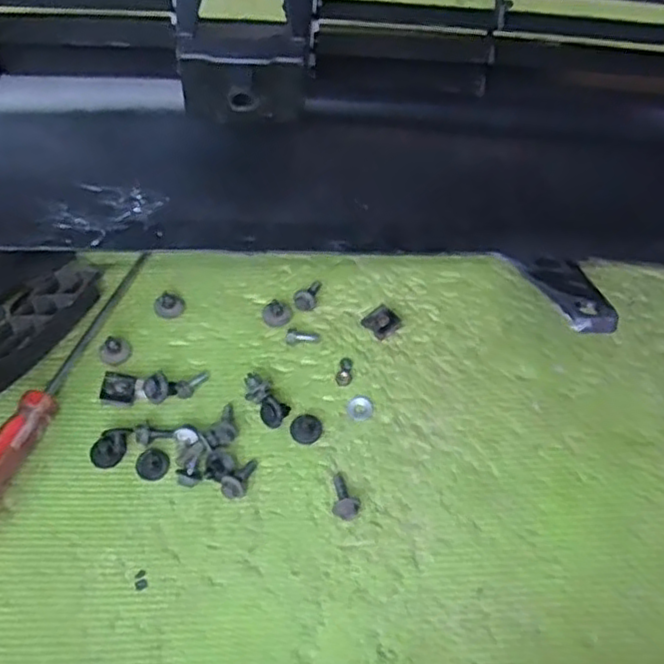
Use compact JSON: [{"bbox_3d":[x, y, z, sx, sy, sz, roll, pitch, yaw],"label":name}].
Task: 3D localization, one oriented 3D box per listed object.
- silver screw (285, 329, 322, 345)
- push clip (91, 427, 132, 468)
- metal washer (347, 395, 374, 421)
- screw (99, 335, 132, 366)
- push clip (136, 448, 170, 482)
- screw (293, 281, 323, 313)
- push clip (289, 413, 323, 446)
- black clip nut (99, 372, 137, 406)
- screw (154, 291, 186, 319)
[{"bbox_3d":[-0.020,0.003,0.462,0.024,0.006,0.010,1,60,-16],"label":"silver screw"},{"bbox_3d":[-0.131,0.069,0.411,0.026,0.012,0.016,-19,60,-17],"label":"push clip"},{"bbox_3d":[0.018,0.048,0.435,0.016,0.004,0.015,3,57,-4],"label":"metal washer"},{"bbox_3d":[-0.141,0.012,0.447,0.019,0.011,0.017,-25,62,-20],"label":"screw"},{"bbox_3d":[-0.107,0.077,0.409,0.019,0.010,0.018,3,57,-4],"label":"push clip"},{"bbox_3d":[-0.015,-0.026,0.476,0.015,0.013,0.028,27,48,15],"label":"screw"},{"bbox_3d":[-0.016,0.058,0.422,0.019,0.016,0.017,-16,62,-8],"label":"push clip"},{"bbox_3d":[-0.132,0.035,0.431,0.020,0.011,0.019,16,57,5],"label":"black clip nut"},{"bbox_3d":[-0.110,-0.018,0.468,0.019,0.013,0.015,-12,59,-13],"label":"screw"}]

